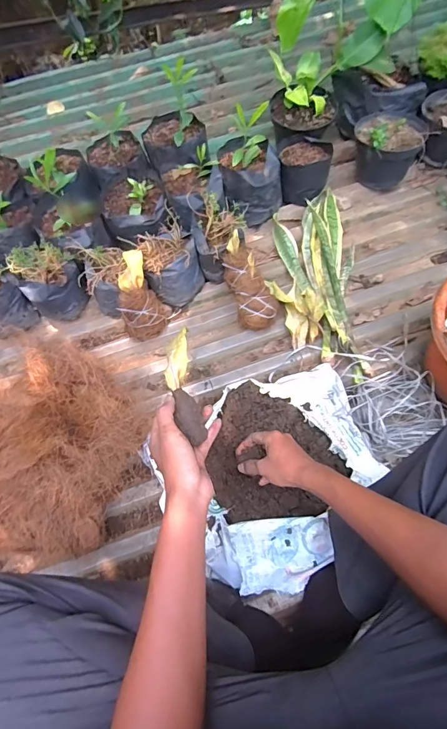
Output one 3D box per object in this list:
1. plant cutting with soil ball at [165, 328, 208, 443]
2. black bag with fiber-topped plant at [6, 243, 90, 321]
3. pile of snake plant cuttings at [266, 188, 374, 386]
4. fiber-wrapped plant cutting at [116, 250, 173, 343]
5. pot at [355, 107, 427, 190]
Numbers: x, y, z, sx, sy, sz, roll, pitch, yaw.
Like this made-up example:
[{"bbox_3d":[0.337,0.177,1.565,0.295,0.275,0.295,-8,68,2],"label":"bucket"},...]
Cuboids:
[{"bbox_3d":[-0.055,0.024,0.530,0.036,0.029,0.153,-12,69,-3],"label":"plant cutting with soil ball"},{"bbox_3d":[-0.399,-0.193,0.934,0.131,0.127,0.138,-34,69,-14],"label":"black bag with fiber-topped plant"},{"bbox_3d":[0.213,-0.214,0.949,0.201,0.051,0.532,2,66,2],"label":"pile of snake plant cuttings"},{"bbox_3d":[-0.186,-0.146,0.889,0.102,0.155,0.142,-20,67,-8],"label":"fiber-wrapped plant cutting"},{"bbox_3d":[0.428,-0.571,1.062,0.168,0.148,0.179,0,65,1],"label":"pot"}]

